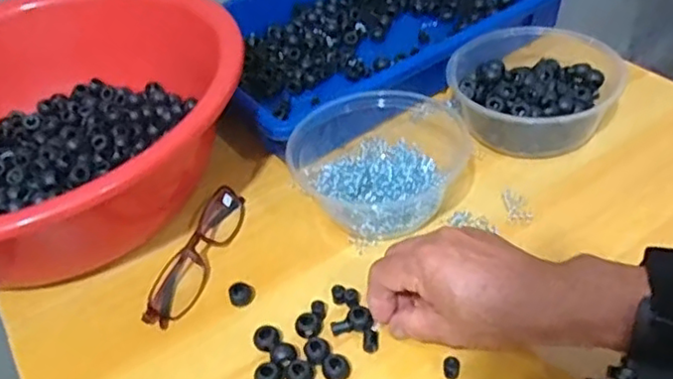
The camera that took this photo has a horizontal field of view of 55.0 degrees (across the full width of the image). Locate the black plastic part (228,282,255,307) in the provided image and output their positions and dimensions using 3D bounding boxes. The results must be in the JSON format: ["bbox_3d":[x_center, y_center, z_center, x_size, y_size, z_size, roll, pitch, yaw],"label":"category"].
[{"bbox_3d":[-0.069,0.076,0.469,0.018,0.011,0.017,-4,42,4],"label":"black plastic part"}]

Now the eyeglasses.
[{"bbox_3d":[-0.107,0.048,0.495,0.030,0.023,0.129,7,44,16],"label":"eyeglasses"}]

